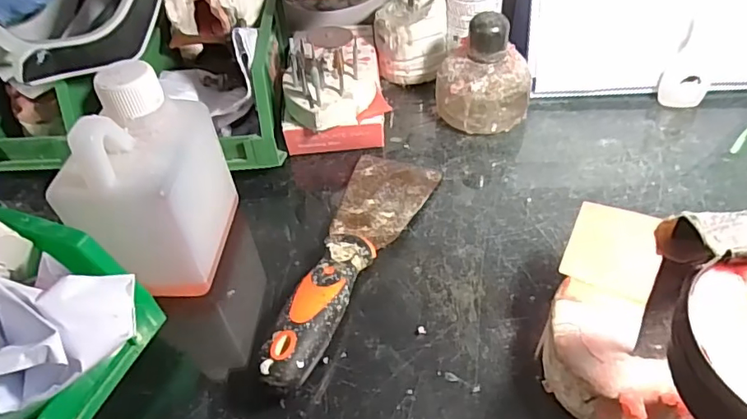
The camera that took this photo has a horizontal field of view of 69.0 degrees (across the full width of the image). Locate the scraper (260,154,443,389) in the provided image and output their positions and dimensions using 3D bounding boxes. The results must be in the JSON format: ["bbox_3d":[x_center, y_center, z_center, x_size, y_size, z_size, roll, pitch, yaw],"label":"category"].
[{"bbox_3d":[-0.009,0.027,0.351,0.060,0.029,0.200,10,48,15],"label":"scraper"}]

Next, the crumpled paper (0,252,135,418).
[{"bbox_3d":[-0.157,0.059,0.266,0.081,0.039,0.059,-21,47,-15],"label":"crumpled paper"}]

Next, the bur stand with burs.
[{"bbox_3d":[-0.033,-0.101,0.415,0.071,0.050,0.065,-5,46,1],"label":"bur stand with burs"}]

